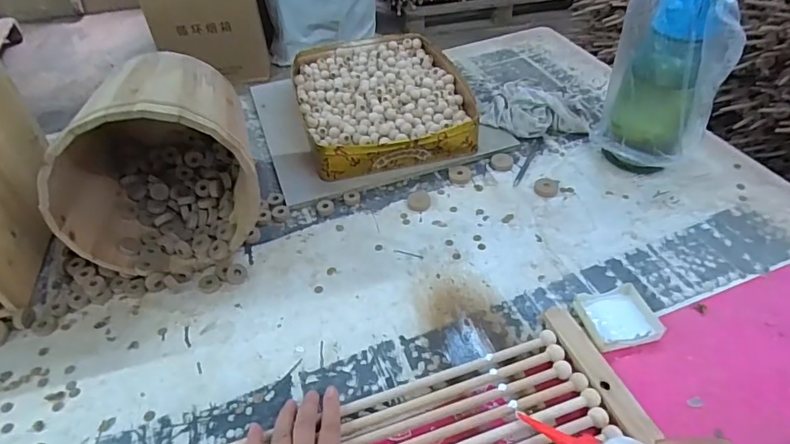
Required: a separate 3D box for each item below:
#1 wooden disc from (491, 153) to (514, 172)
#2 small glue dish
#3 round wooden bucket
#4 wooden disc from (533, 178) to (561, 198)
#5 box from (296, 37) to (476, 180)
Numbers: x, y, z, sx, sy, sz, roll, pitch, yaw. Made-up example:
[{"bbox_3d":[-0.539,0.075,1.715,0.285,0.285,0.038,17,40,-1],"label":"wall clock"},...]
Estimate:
[{"bbox_3d":[0.174,-0.098,0.785,0.035,0.010,0.040,9,44,12],"label":"wooden disc"},{"bbox_3d":[0.256,0.109,0.556,0.081,0.016,0.071,-13,44,-11],"label":"small glue dish"},{"bbox_3d":[-0.312,-0.084,0.641,0.223,0.234,0.229,-14,44,-12],"label":"round wooden bucket"},{"bbox_3d":[0.231,-0.053,0.737,0.035,0.007,0.043,15,46,18],"label":"wooden disc"},{"bbox_3d":[-0.025,-0.223,0.891,0.287,0.079,0.380,-12,44,-10],"label":"box"}]

